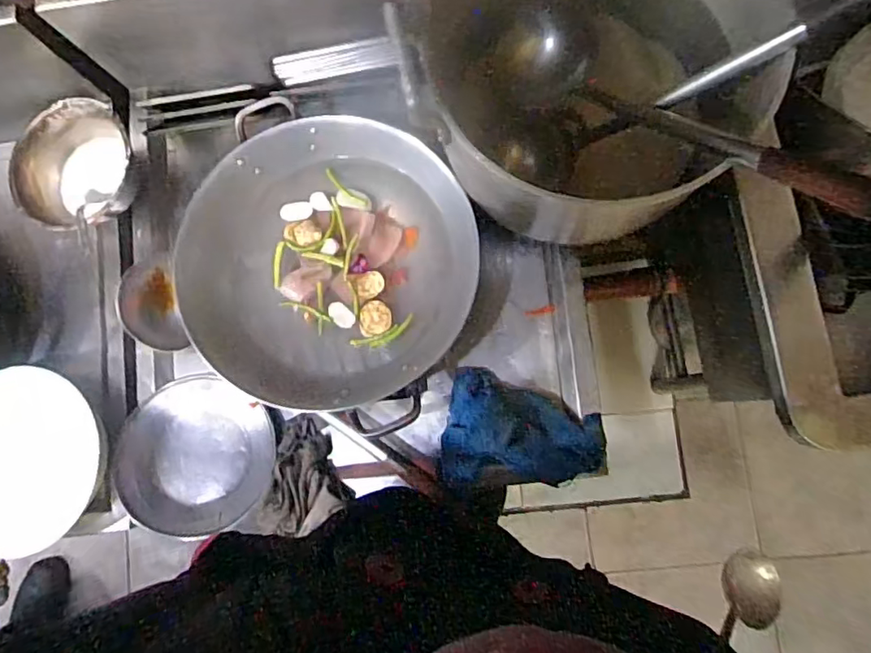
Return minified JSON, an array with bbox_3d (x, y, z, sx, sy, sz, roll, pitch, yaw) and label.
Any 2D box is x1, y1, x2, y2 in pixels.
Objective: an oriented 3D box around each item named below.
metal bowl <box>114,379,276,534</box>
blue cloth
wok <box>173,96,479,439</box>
[{"bbox_3d":[-0.313,0.164,0.747,0.202,0.063,0.195,-1,82,5],"label":"metal bowl"},{"bbox_3d":[0.109,0.126,0.720,0.197,0.023,0.140,1,83,5],"label":"blue cloth"},{"bbox_3d":[-0.127,-0.081,0.725,0.346,0.084,0.341,20,85,8],"label":"wok"}]

